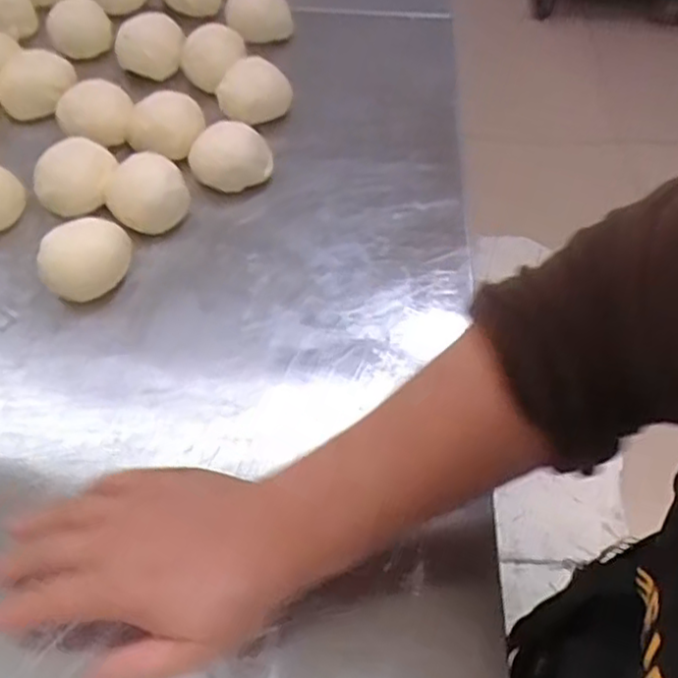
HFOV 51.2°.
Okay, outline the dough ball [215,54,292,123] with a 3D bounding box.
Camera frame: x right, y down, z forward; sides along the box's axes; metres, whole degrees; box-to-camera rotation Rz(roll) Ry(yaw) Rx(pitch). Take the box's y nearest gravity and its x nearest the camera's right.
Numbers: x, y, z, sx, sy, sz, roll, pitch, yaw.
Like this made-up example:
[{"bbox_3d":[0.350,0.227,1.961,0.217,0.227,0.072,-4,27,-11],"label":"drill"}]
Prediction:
[{"bbox_3d":[-0.072,-0.214,0.610,0.050,0.038,0.063,31,61,17],"label":"dough ball"}]

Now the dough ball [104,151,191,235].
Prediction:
[{"bbox_3d":[-0.146,-0.111,0.539,0.059,0.041,0.054,1,56,-1],"label":"dough ball"}]

